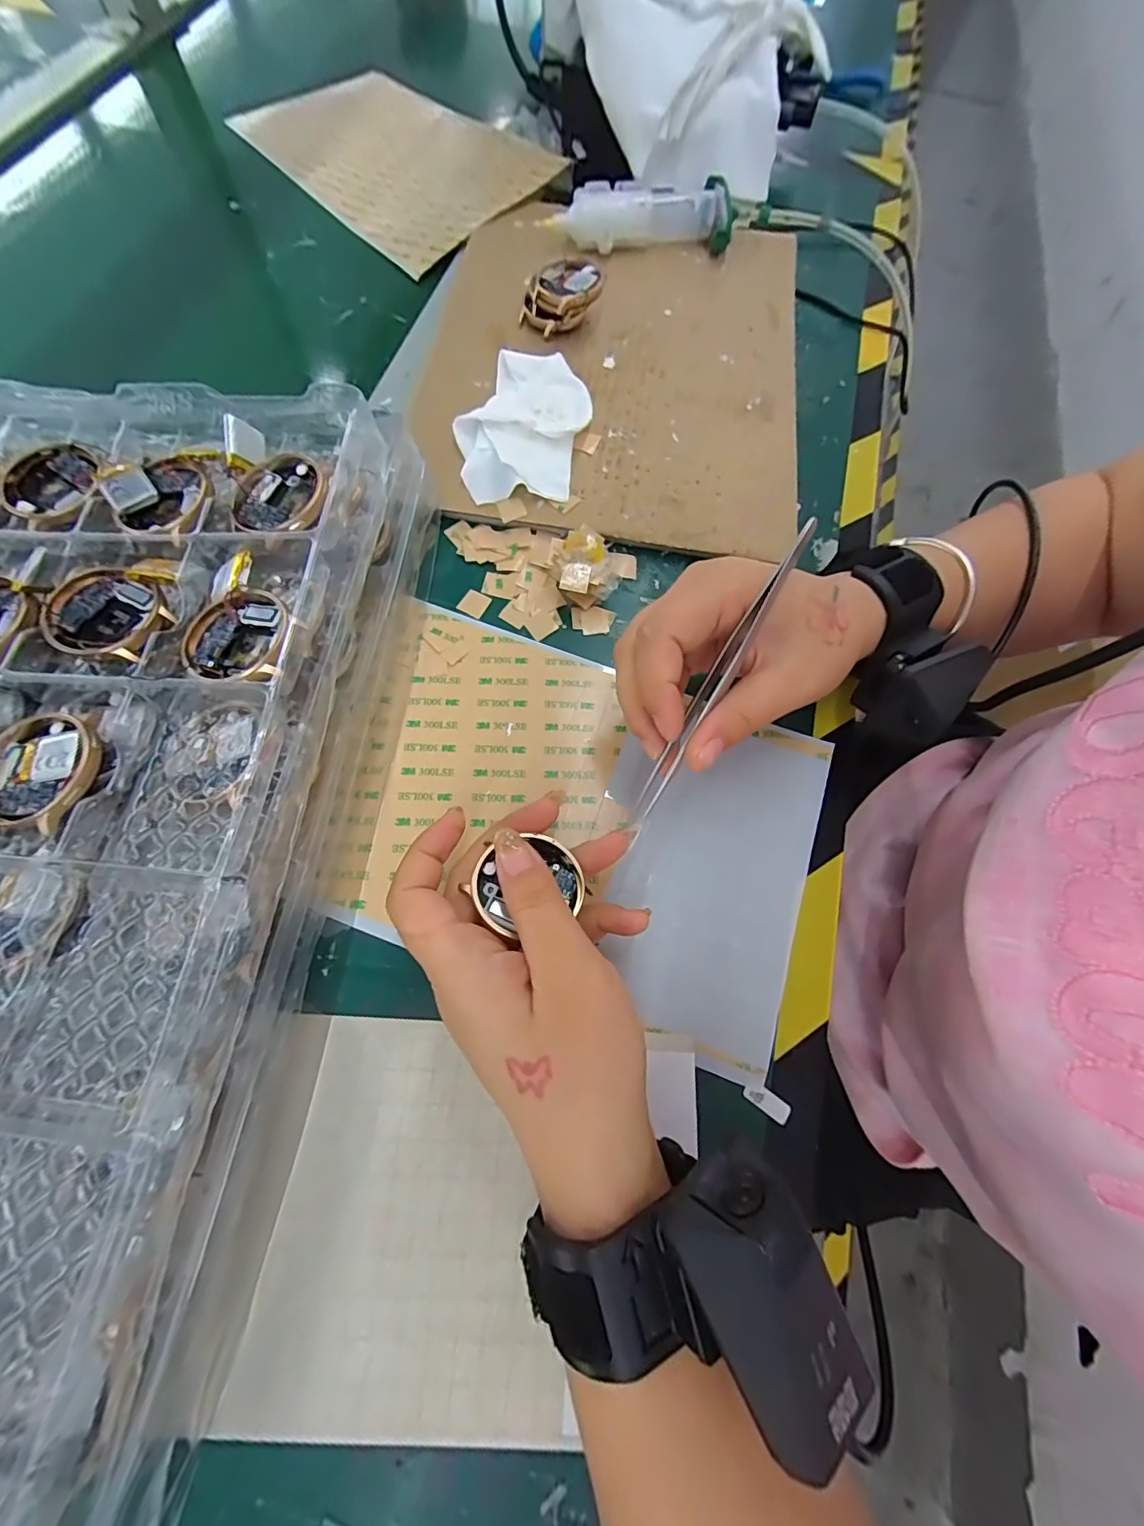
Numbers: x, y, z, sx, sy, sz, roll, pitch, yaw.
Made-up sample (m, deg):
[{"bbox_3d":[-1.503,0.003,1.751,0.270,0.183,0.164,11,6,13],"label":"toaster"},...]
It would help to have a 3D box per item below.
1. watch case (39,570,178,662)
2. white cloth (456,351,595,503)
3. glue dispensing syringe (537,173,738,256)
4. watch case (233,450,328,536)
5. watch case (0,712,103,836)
[{"bbox_3d":[-0.195,-0.064,0.219,0.045,0.007,0.045,28,71,7],"label":"watch case"},{"bbox_3d":[-0.029,-0.211,0.324,0.073,0.018,0.119,13,70,4],"label":"white cloth"},{"bbox_3d":[0.050,-0.413,0.392,0.137,0.032,0.040,0,70,-1],"label":"glue dispensing syringe"},{"bbox_3d":[-0.131,-0.121,0.233,0.042,0.011,0.040,18,70,4],"label":"watch case"},{"bbox_3d":[-0.202,0.003,0.194,0.045,0.008,0.044,1,69,-3],"label":"watch case"}]

